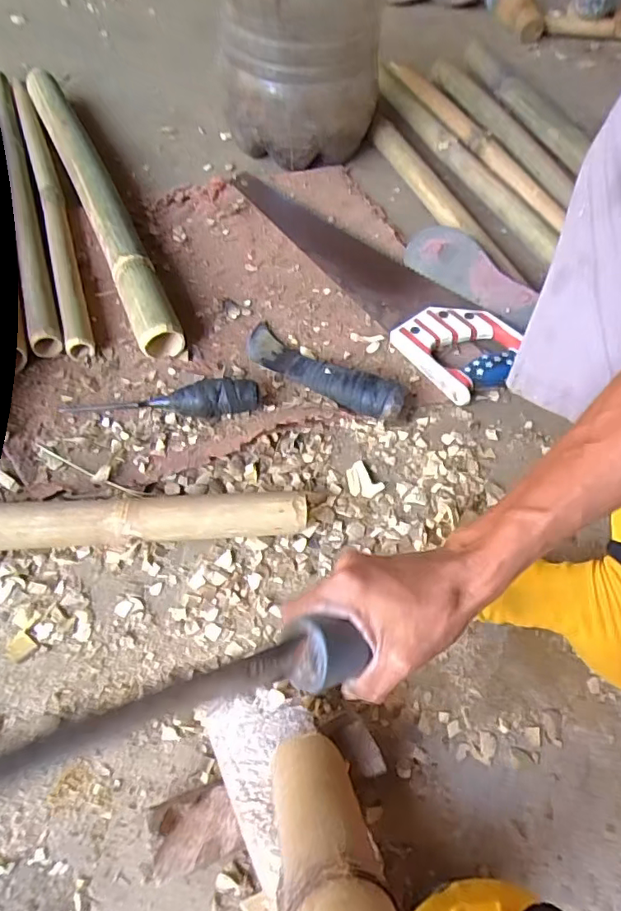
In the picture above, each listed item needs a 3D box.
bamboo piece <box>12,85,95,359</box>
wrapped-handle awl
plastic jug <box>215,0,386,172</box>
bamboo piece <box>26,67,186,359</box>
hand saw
[{"bbox_3d":[-0.371,-0.377,0.767,0.033,0.035,0.677,-15,59,-16],"label":"bamboo piece"},{"bbox_3d":[-0.153,-0.061,0.567,0.195,0.033,0.030,3,56,-5],"label":"wrapped-handle awl"},{"bbox_3d":[-0.009,-0.645,0.835,0.238,0.286,0.265,5,56,-4],"label":"plastic jug"},{"bbox_3d":[-0.305,-0.375,0.763,0.058,0.055,0.656,-19,61,-19],"label":"bamboo piece"},{"bbox_3d":[0.066,-0.260,0.726,0.109,0.030,0.503,-30,64,-24],"label":"hand saw"}]

